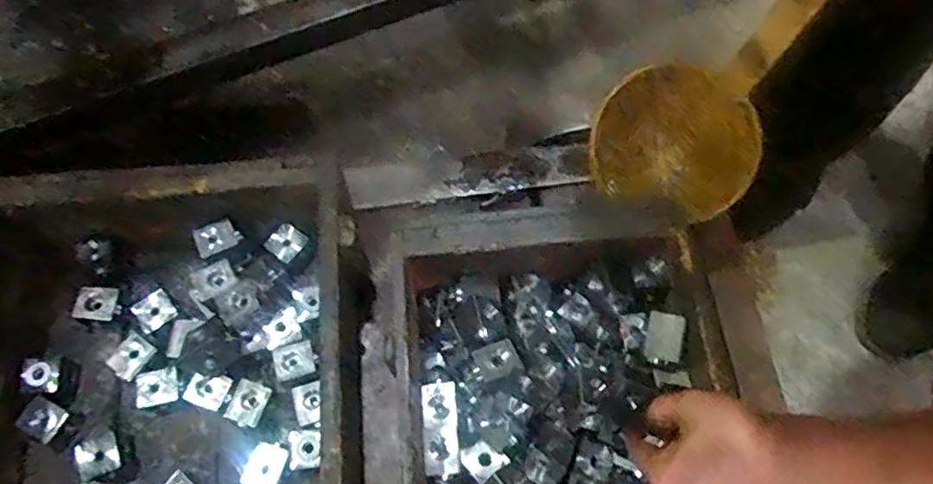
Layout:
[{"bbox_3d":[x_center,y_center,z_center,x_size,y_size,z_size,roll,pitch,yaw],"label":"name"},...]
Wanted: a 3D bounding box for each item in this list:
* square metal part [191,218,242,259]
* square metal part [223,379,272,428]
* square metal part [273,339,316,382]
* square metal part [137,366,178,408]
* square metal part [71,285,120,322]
[{"bbox_3d":[-0.224,-0.004,0.570,0.037,0.010,0.028,-25,111,-6],"label":"square metal part"},{"bbox_3d":[-0.187,0.138,0.547,0.029,0.004,0.035,23,78,0],"label":"square metal part"},{"bbox_3d":[-0.151,0.104,0.559,0.036,0.004,0.029,-17,84,-3],"label":"square metal part"},{"bbox_3d":[-0.264,0.124,0.545,0.034,0.011,0.028,-14,68,-6],"label":"square metal part"},{"bbox_3d":[-0.330,0.055,0.572,0.036,0.013,0.028,1,67,0],"label":"square metal part"}]

